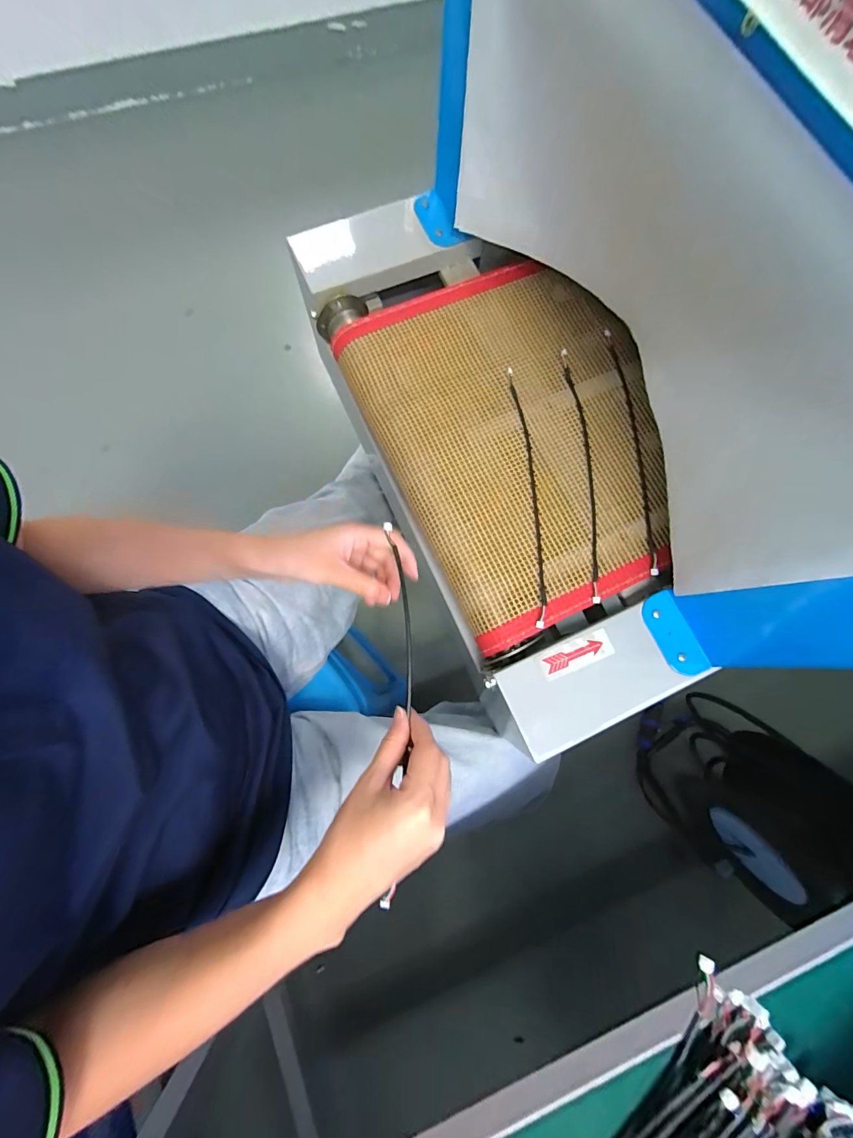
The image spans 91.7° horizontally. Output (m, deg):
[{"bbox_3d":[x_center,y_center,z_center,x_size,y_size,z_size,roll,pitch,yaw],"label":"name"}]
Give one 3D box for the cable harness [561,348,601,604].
[{"bbox_3d":[0.167,-0.102,0.435,0.024,0.015,0.277,-2,78,-1],"label":"cable harness"}]

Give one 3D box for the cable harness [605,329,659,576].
[{"bbox_3d":[0.223,-0.131,0.443,0.021,0.012,0.279,-4,78,-2],"label":"cable harness"}]

